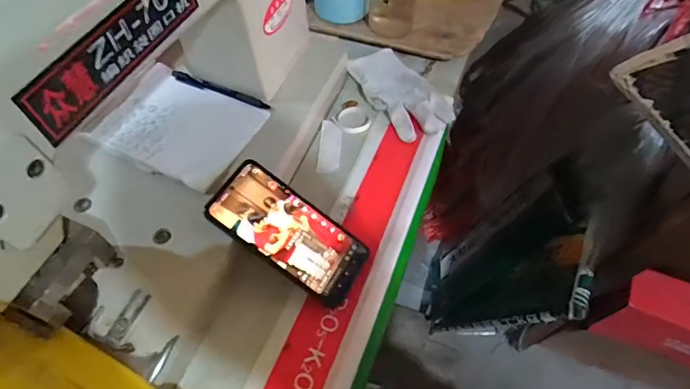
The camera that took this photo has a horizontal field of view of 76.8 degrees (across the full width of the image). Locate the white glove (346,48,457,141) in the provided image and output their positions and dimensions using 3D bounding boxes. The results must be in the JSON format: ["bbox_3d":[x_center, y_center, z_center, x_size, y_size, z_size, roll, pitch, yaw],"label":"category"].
[{"bbox_3d":[0.076,-0.146,0.594,0.087,0.023,0.163,-27,61,-16],"label":"white glove"}]

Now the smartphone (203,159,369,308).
[{"bbox_3d":[-0.055,0.037,0.448,0.162,0.007,0.077,38,62,-7],"label":"smartphone"}]

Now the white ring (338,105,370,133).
[{"bbox_3d":[0.012,-0.100,0.580,0.041,0.006,0.042,-22,60,-13],"label":"white ring"}]

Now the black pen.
[{"bbox_3d":[-0.154,-0.128,0.535,0.135,0.008,0.014,20,60,12],"label":"black pen"}]

